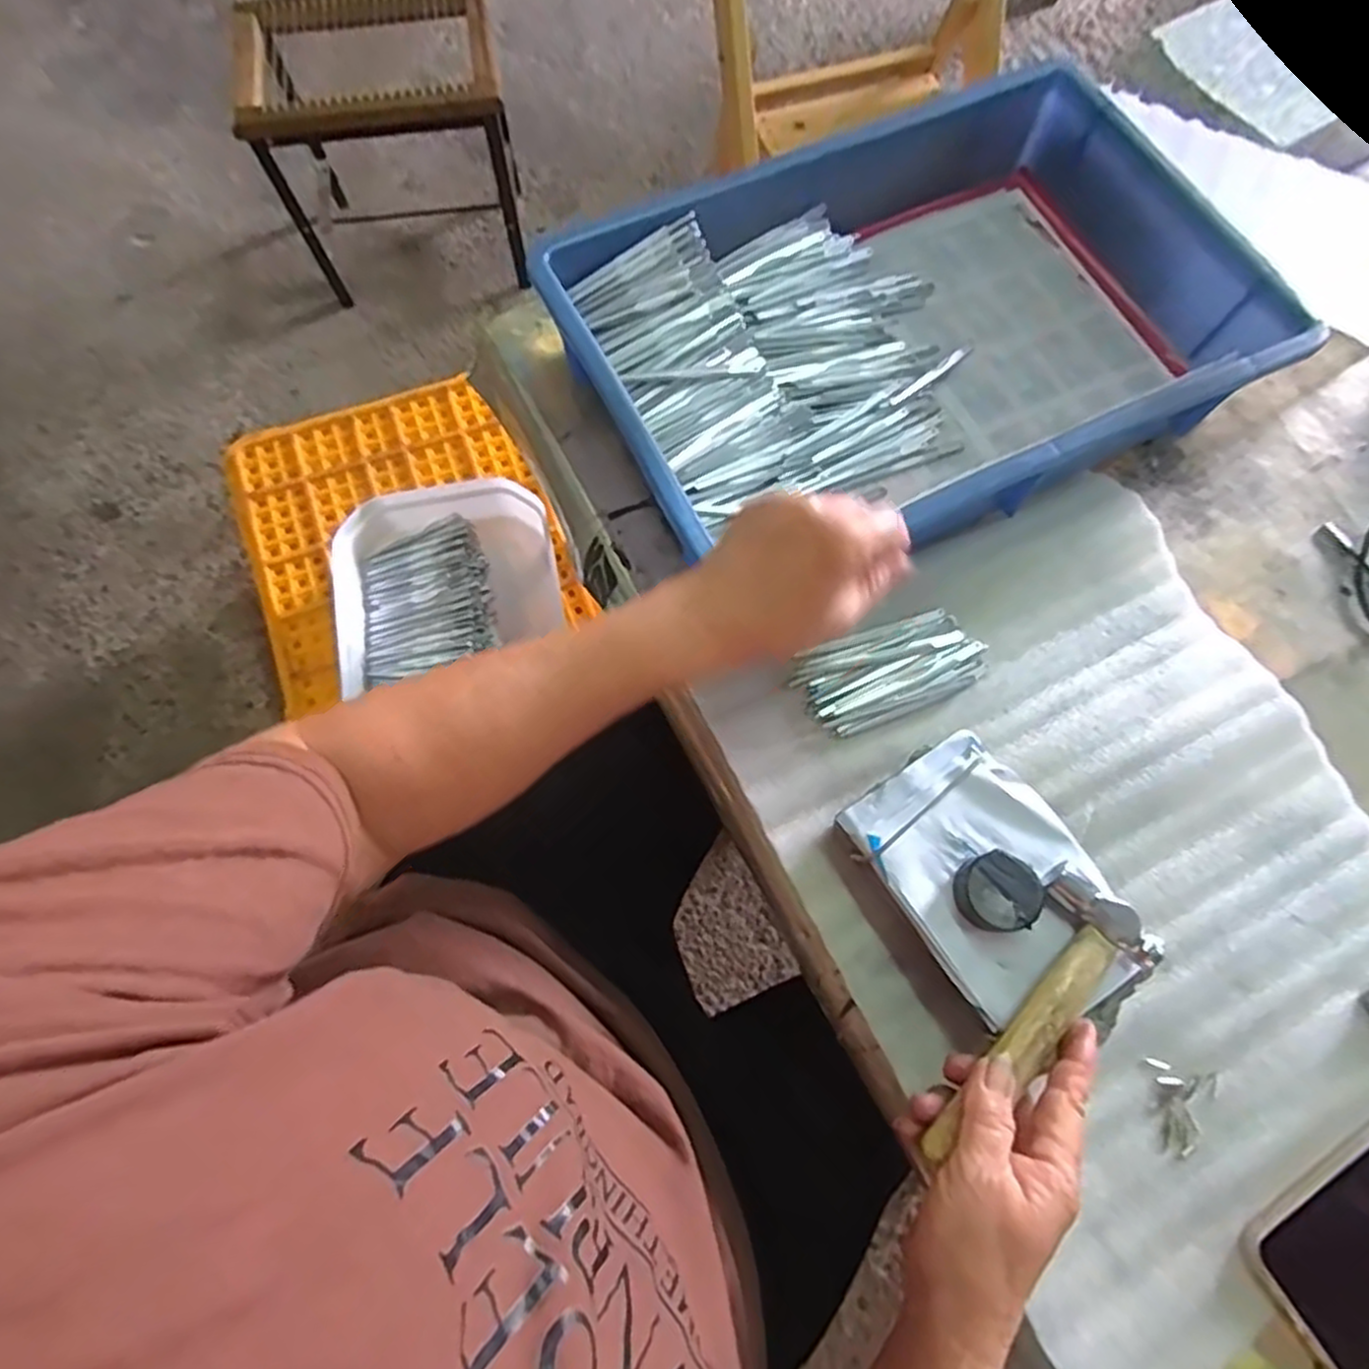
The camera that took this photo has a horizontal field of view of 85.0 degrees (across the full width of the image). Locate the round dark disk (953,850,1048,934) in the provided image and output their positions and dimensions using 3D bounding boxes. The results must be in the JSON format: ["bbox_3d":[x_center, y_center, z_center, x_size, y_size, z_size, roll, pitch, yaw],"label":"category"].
[{"bbox_3d":[0.162,0.107,0.384,0.039,0.017,0.038,0,72,-1],"label":"round dark disk"}]

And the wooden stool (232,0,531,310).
[{"bbox_3d":[-0.450,-0.807,1.129,0.373,0.320,0.280,-14,72,-5],"label":"wooden stool"}]

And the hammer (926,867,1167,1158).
[{"bbox_3d":[0.169,0.166,0.365,0.058,0.015,0.154,41,75,13],"label":"hammer"}]

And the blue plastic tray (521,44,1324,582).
[{"bbox_3d":[0.156,-0.239,0.515,0.435,0.089,0.282,-25,74,-9],"label":"blue plastic tray"}]

